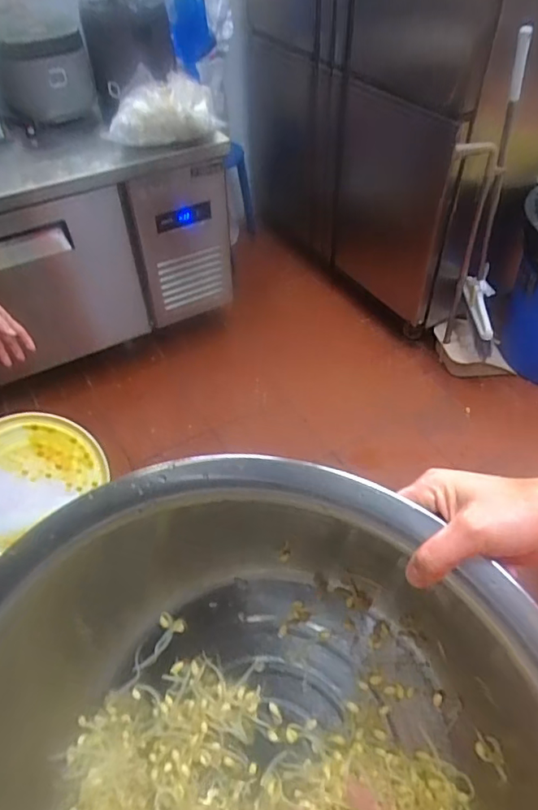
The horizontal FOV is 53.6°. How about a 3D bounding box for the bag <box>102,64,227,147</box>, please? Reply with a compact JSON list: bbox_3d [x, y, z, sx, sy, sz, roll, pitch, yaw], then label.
[{"bbox_3d":[-0.296,-0.834,1.474,0.311,0.153,0.187,-8,47,-5],"label":"bag"}]

